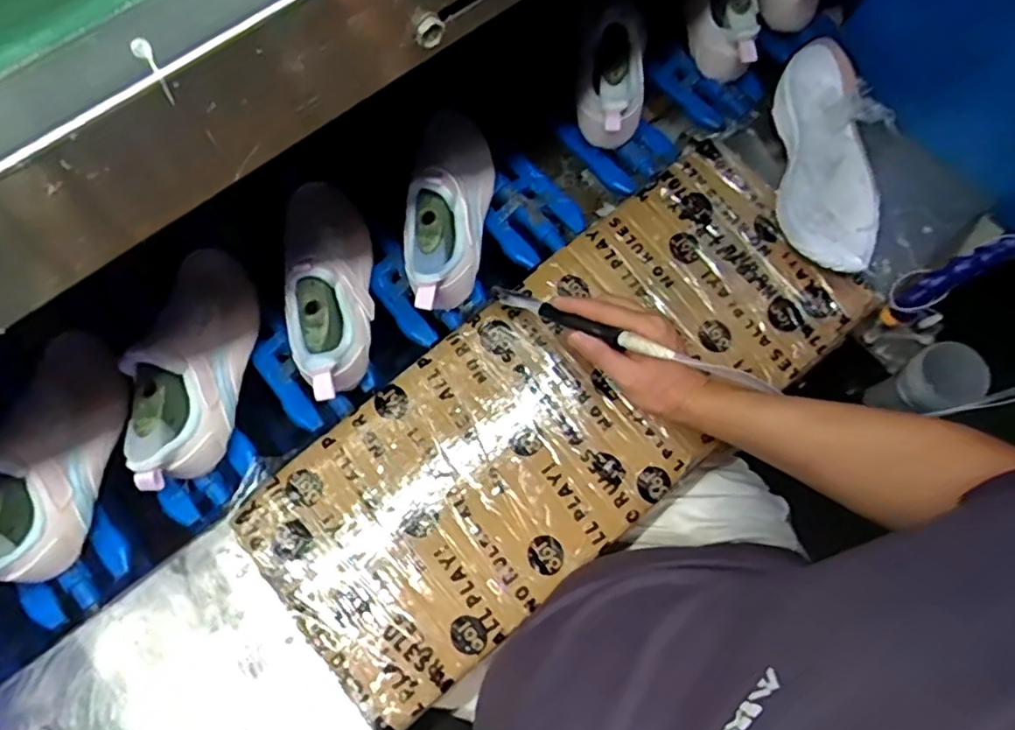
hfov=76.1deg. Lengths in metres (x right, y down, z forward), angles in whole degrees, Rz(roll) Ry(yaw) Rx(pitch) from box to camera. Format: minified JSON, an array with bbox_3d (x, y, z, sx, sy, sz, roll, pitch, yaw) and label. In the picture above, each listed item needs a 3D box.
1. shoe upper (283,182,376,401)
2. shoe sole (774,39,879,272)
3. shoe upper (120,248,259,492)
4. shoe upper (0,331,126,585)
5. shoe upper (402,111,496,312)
[{"bbox_3d":[-0.171,-0.078,0.614,0.072,0.095,0.222,-5,73,-3],"label":"shoe upper"},{"bbox_3d":[0.335,-0.213,0.671,0.103,0.037,0.241,4,73,0],"label":"shoe sole"},{"bbox_3d":[-0.291,-0.004,0.593,0.074,0.089,0.230,2,59,-1],"label":"shoe upper"},{"bbox_3d":[-0.401,0.079,0.567,0.072,0.102,0.247,0,56,-1],"label":"shoe upper"},{"bbox_3d":[-0.058,-0.157,0.641,0.082,0.088,0.223,1,73,-1],"label":"shoe upper"}]

